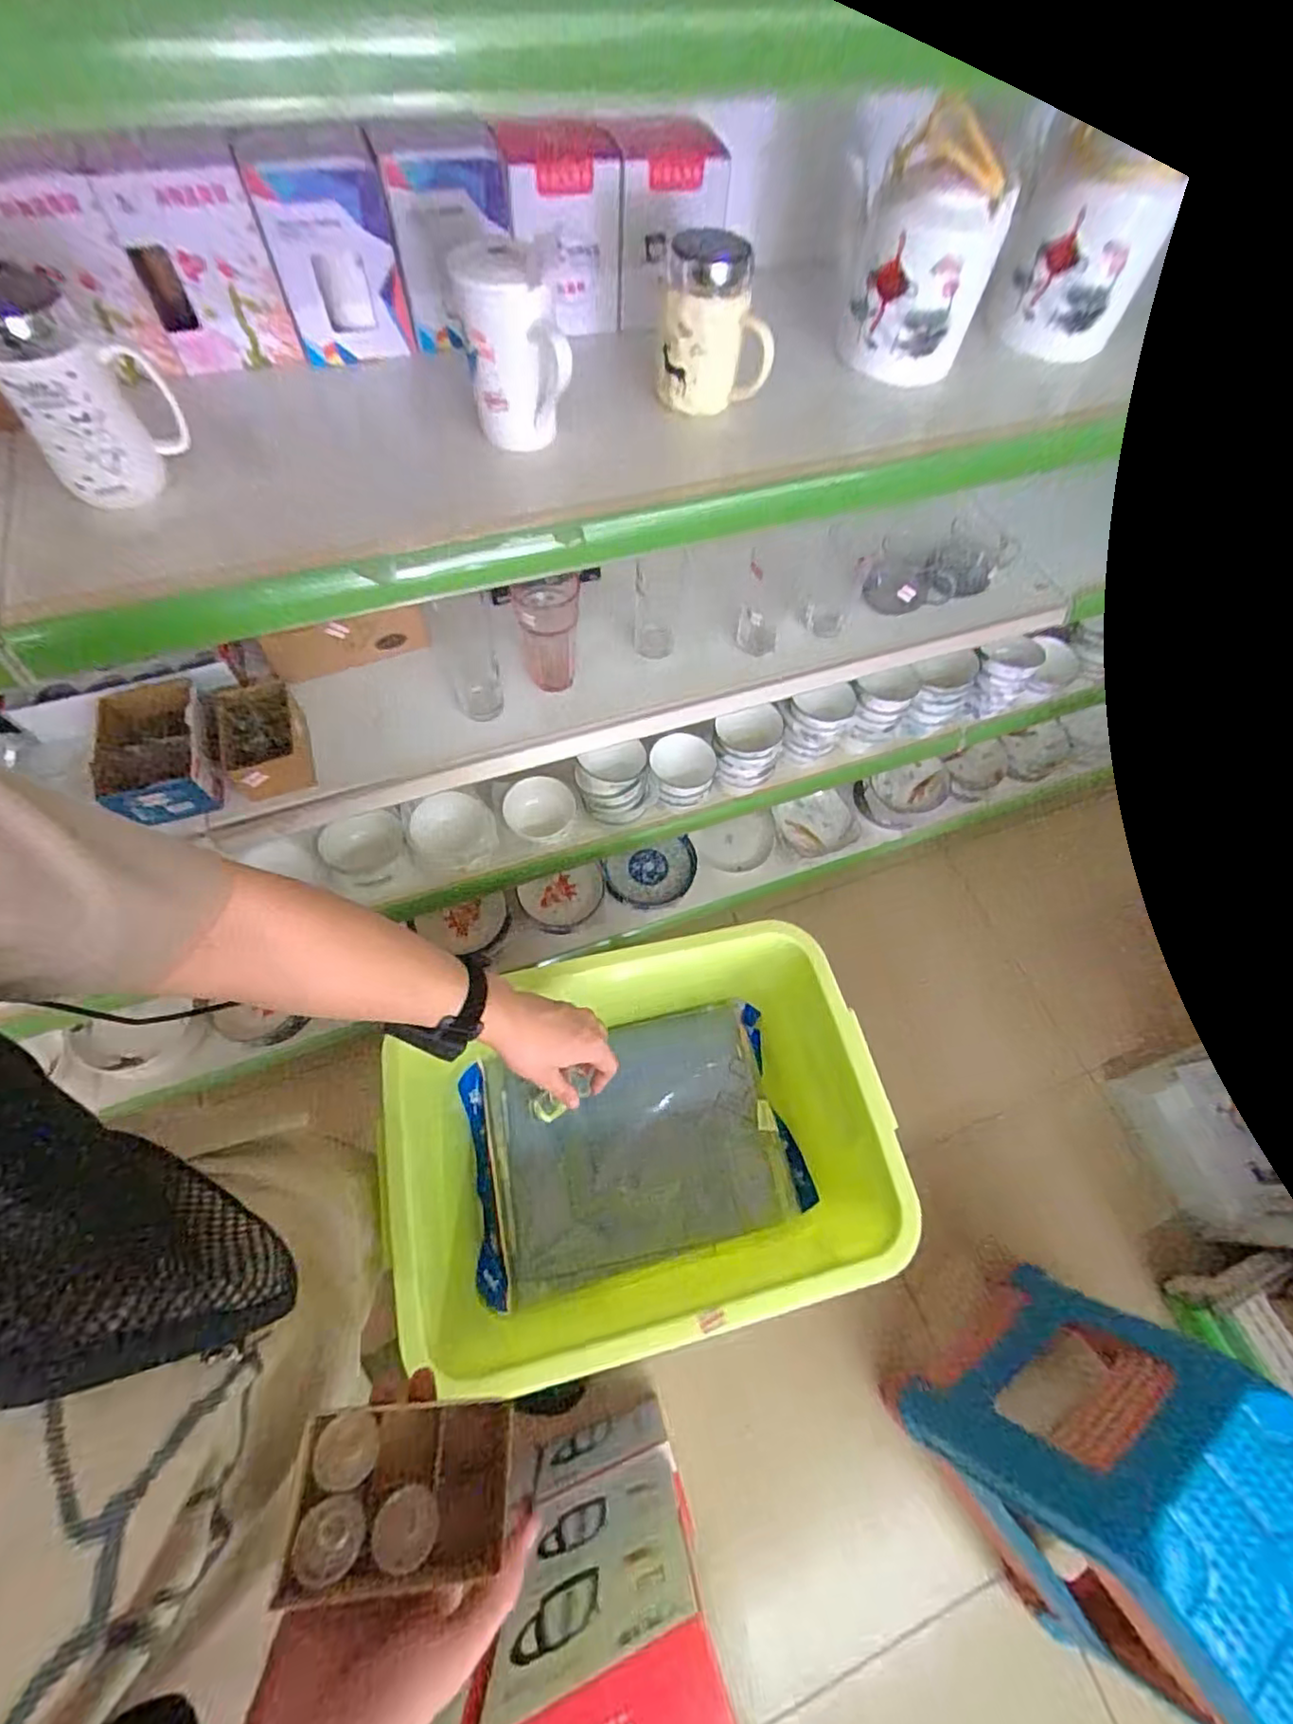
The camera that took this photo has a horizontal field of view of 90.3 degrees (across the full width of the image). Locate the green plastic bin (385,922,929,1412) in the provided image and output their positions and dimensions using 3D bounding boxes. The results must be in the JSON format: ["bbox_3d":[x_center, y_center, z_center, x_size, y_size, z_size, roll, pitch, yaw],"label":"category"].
[{"bbox_3d":[0.003,0.324,0.785,0.581,0.275,0.359,-13,65,-9],"label":"green plastic bin"}]

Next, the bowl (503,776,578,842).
[{"bbox_3d":[-0.171,-0.086,1.053,0.110,0.046,0.105,1,64,-3],"label":"bowl"}]

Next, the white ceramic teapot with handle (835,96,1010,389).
[{"bbox_3d":[0.274,-0.591,0.636,0.125,0.162,0.114,20,64,6],"label":"white ceramic teapot with handle"}]

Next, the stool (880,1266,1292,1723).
[{"bbox_3d":[0.671,0.884,0.910,0.339,0.533,0.335,-29,69,-16],"label":"stool"}]

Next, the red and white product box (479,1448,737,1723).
[{"bbox_3d":[-0.029,0.847,0.683,0.200,0.401,0.169,-16,66,-11],"label":"red and white product box"}]

